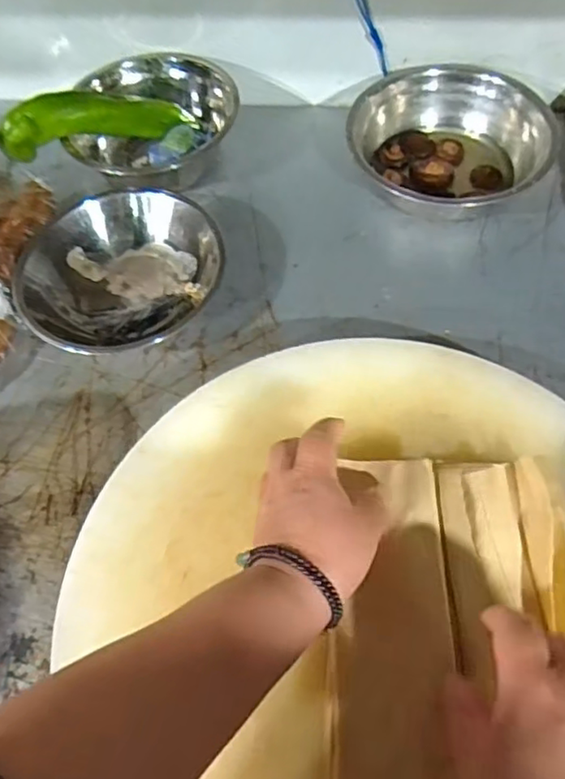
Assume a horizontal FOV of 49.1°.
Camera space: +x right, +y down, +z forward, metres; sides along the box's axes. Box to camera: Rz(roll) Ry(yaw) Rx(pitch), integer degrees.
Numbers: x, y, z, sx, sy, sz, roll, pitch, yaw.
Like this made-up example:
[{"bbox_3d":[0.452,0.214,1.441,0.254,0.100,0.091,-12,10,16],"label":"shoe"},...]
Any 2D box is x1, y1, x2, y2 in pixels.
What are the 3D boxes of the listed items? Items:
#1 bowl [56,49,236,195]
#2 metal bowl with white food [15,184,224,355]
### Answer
[{"bbox_3d":[-0.134,-0.293,0.677,0.165,0.092,0.165,-1,59,2],"label":"bowl"},{"bbox_3d":[-0.155,-0.114,0.580,0.184,0.071,0.149,-28,62,-13],"label":"metal bowl with white food"}]

